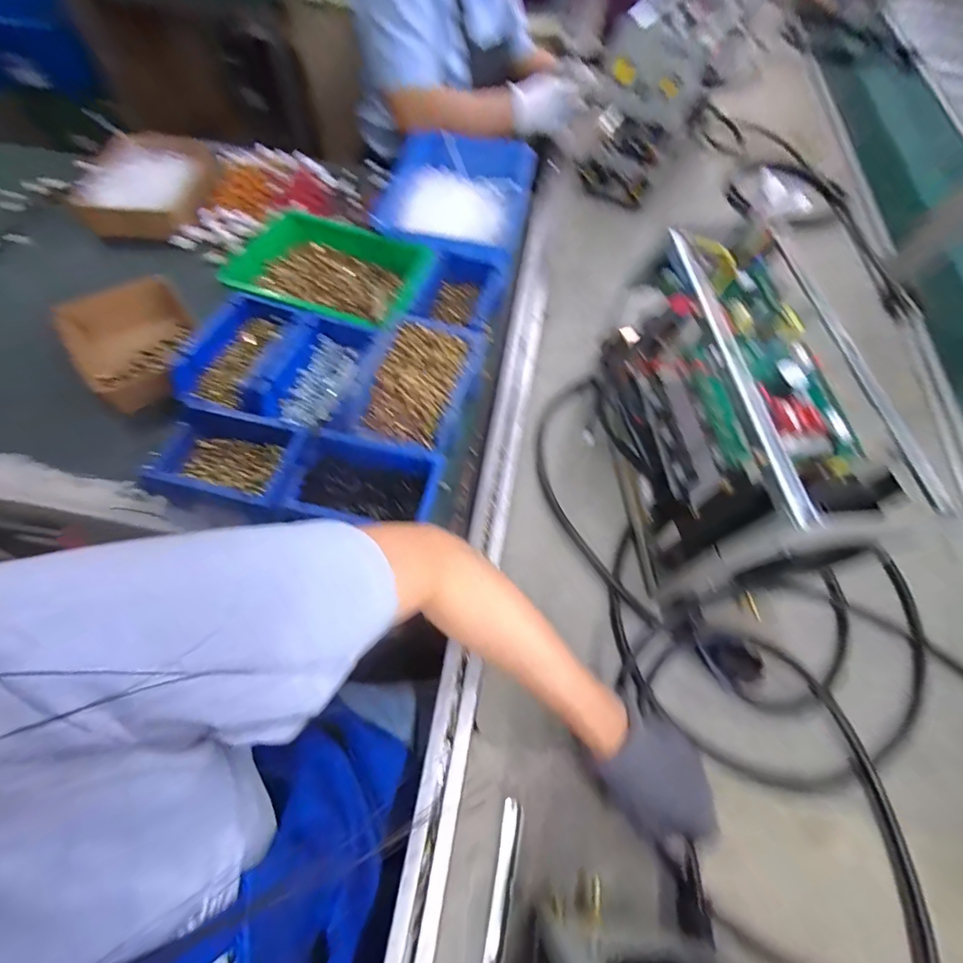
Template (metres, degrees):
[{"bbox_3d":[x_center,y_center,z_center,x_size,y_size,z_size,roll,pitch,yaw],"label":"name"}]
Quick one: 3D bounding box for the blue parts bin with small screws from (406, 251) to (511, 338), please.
[{"bbox_3d":[-0.029,-0.253,0.638,0.108,0.095,0.181,11,62,3],"label":"blue parts bin with small screws"}]

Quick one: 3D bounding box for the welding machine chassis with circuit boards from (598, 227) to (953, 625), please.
[{"bbox_3d":[0.242,-0.066,0.481,0.167,0.234,0.354,-5,62,-6],"label":"welding machine chassis with circuit boards"}]

